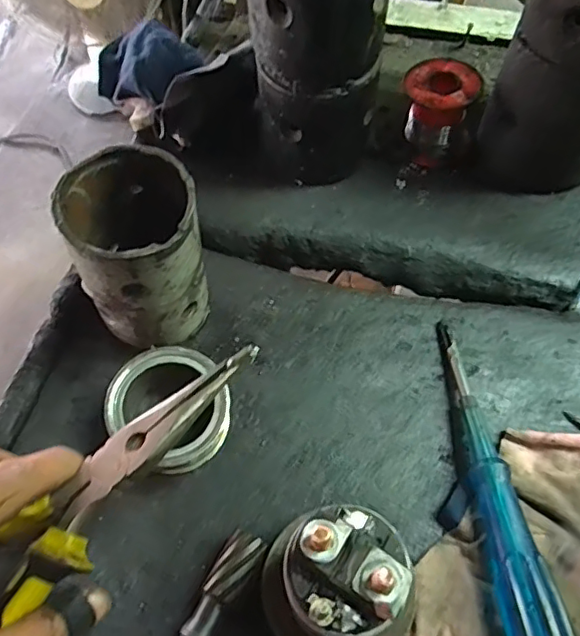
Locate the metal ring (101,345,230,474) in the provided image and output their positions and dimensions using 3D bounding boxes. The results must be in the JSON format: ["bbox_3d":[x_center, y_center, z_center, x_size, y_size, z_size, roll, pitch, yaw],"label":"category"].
[{"bbox_3d":[-0.065,0.051,0.319,0.060,0.041,0.060,-1,60,2],"label":"metal ring"}]

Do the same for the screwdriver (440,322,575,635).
[{"bbox_3d":[0.101,0.086,0.298,0.027,0.033,0.184,-8,60,-3],"label":"screwdriver"}]

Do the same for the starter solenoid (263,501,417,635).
[{"bbox_3d":[0.023,0.118,0.241,0.059,0.104,0.057,-1,60,2],"label":"starter solenoid"}]

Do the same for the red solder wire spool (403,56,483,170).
[{"bbox_3d":[0.105,-0.147,0.409,0.047,0.054,0.049,-1,60,2],"label":"red solder wire spool"}]

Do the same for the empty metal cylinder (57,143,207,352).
[{"bbox_3d":[-0.080,-0.030,0.321,0.064,0.114,0.066,-1,60,2],"label":"empty metal cylinder"}]

